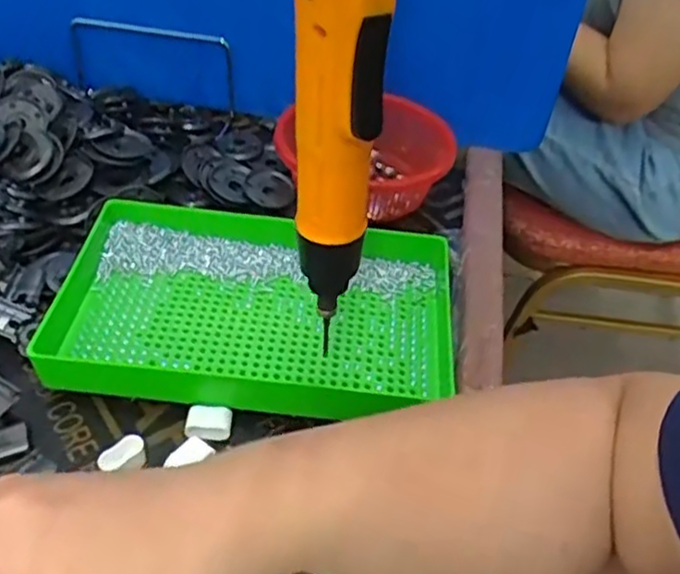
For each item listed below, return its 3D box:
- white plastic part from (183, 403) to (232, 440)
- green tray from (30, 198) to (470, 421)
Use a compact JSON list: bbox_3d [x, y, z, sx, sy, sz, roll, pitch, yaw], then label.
[{"bbox_3d":[-0.077,0.080,0.411,0.027,0.011,0.019,6,44,0],"label":"white plastic part"},{"bbox_3d":[-0.052,0.013,0.459,0.250,0.032,0.149,7,44,0],"label":"green tray"}]

